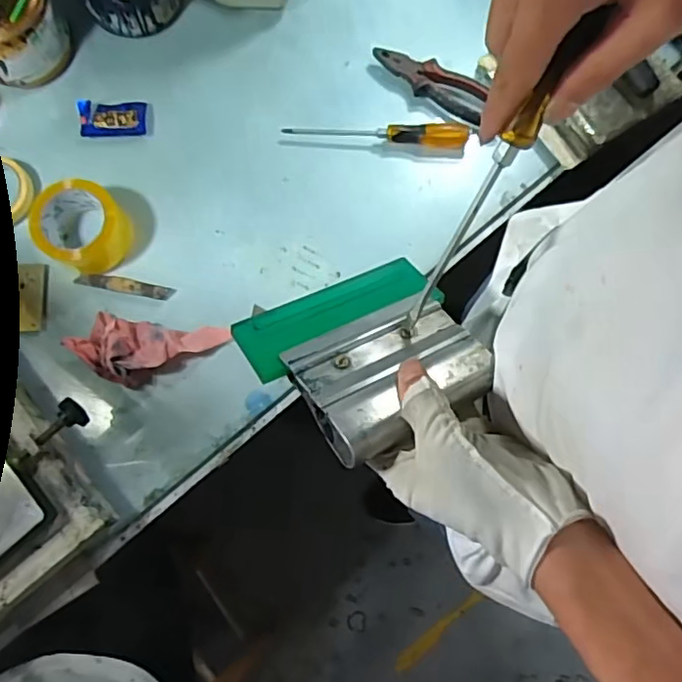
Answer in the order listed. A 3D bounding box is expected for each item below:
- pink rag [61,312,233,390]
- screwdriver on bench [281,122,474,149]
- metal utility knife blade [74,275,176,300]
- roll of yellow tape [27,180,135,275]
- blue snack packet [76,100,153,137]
[{"bbox_3d":[-0.235,0.012,0.706,0.188,0.053,0.086,6,79,2],"label":"pink rag"},{"bbox_3d":[0.048,-0.276,0.765,0.242,0.033,0.026,8,79,2],"label":"screwdriver on bench"},{"bbox_3d":[-0.276,-0.070,0.745,0.121,0.009,0.018,10,79,3],"label":"metal utility knife blade"},{"bbox_3d":[-0.330,-0.147,0.731,0.120,0.063,0.101,38,82,8],"label":"roll of yellow tape"},{"bbox_3d":[-0.303,-0.301,0.784,0.094,0.016,0.052,-1,79,1],"label":"blue snack packet"}]

